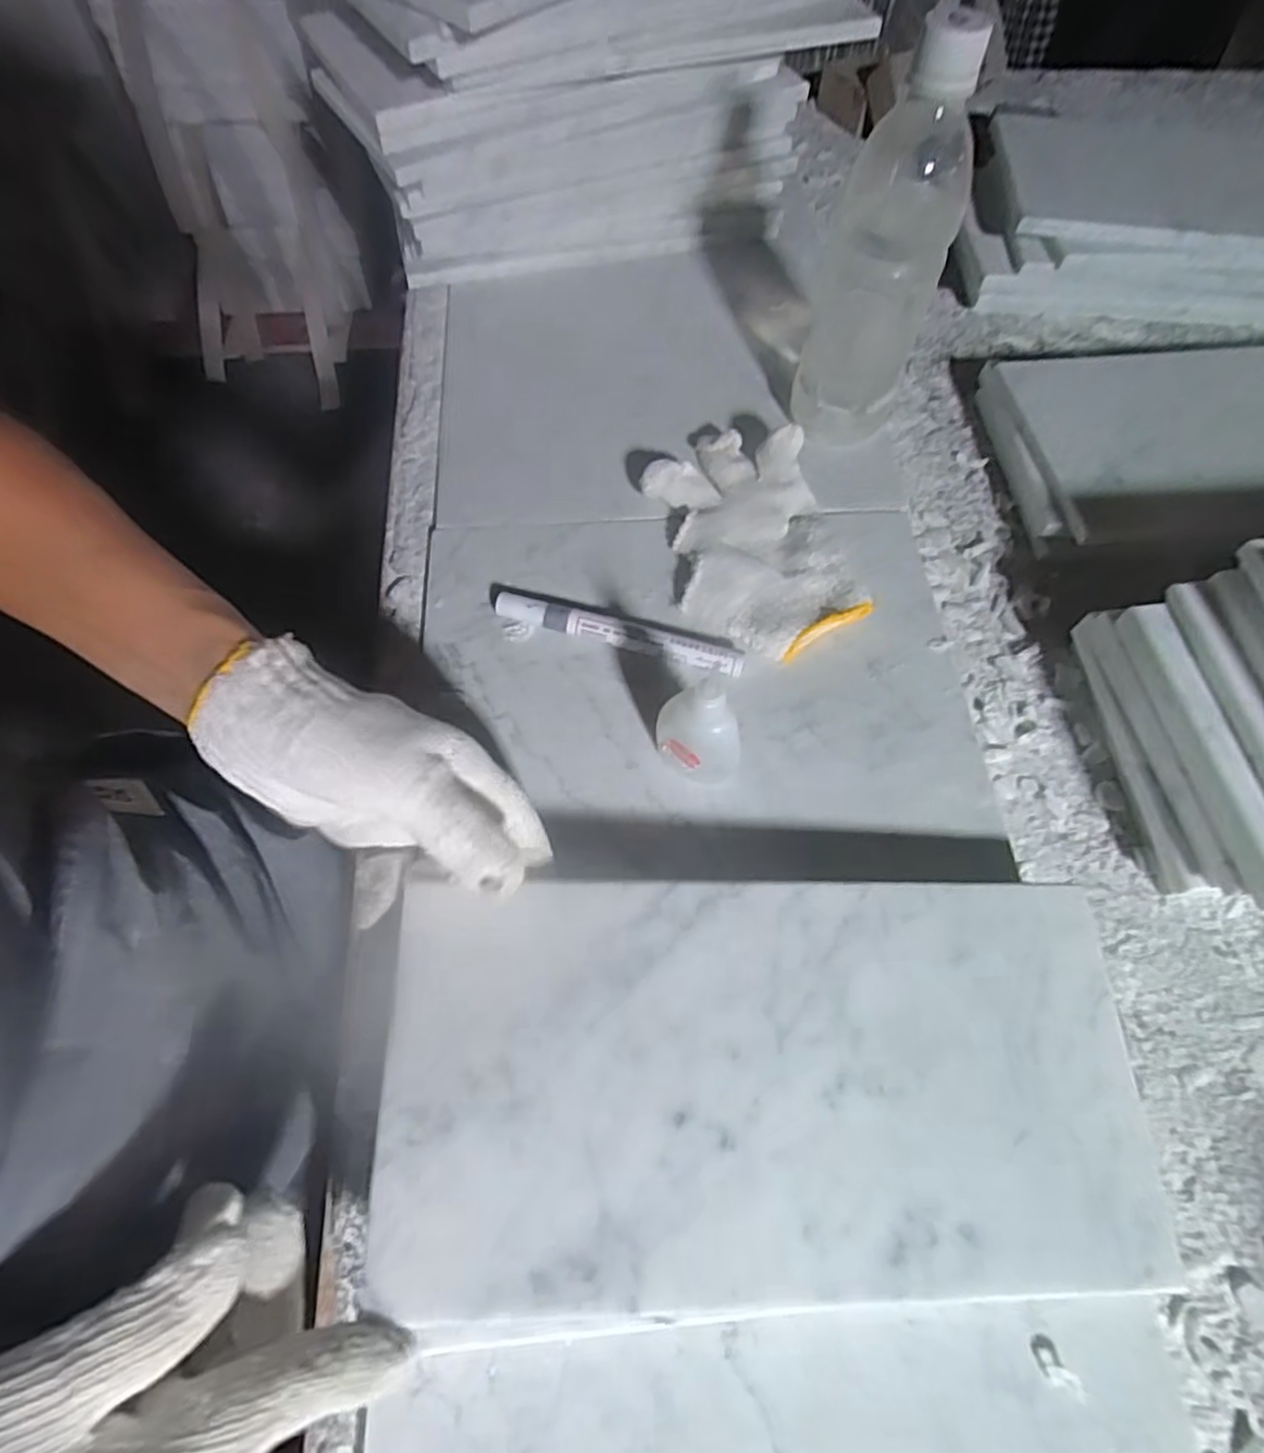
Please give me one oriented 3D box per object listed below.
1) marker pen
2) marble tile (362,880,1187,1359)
[{"bbox_3d":[-0.009,-0.052,0.398,0.145,0.017,0.013,17,64,7],"label":"marker pen"},{"bbox_3d":[0.056,0.141,0.278,0.296,0.009,0.154,1,67,-5],"label":"marble tile"}]

